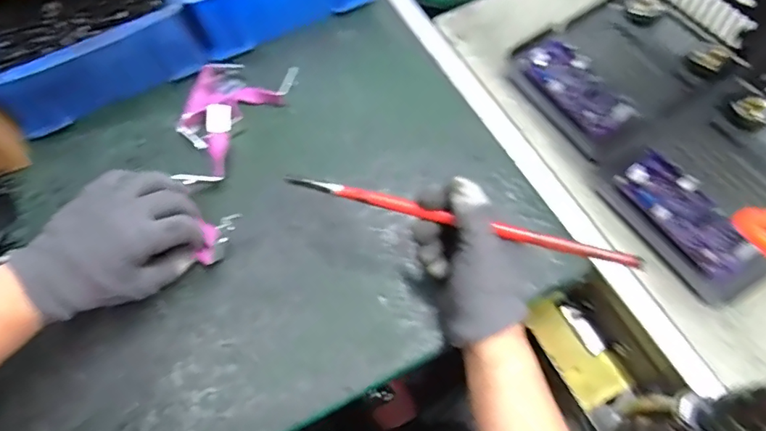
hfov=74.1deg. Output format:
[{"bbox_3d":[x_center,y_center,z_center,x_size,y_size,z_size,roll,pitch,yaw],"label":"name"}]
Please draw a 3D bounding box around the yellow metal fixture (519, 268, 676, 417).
[{"bbox_3d":[0.187,0.110,0.445,0.066,0.046,0.094,-26,63,-8],"label":"yellow metal fixture"}]

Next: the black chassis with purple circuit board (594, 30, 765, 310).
[{"bbox_3d":[0.317,-0.067,0.408,0.246,0.107,0.164,-32,66,-12],"label":"black chassis with purple circuit board"}]

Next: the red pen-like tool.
[{"bbox_3d":[0.048,0.001,0.370,0.259,0.011,0.010,15,65,16],"label":"red pen-like tool"}]

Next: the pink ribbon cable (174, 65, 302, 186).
[{"bbox_3d":[-0.165,-0.098,0.507,0.093,0.019,0.153,22,67,14],"label":"pink ribbon cable"}]

